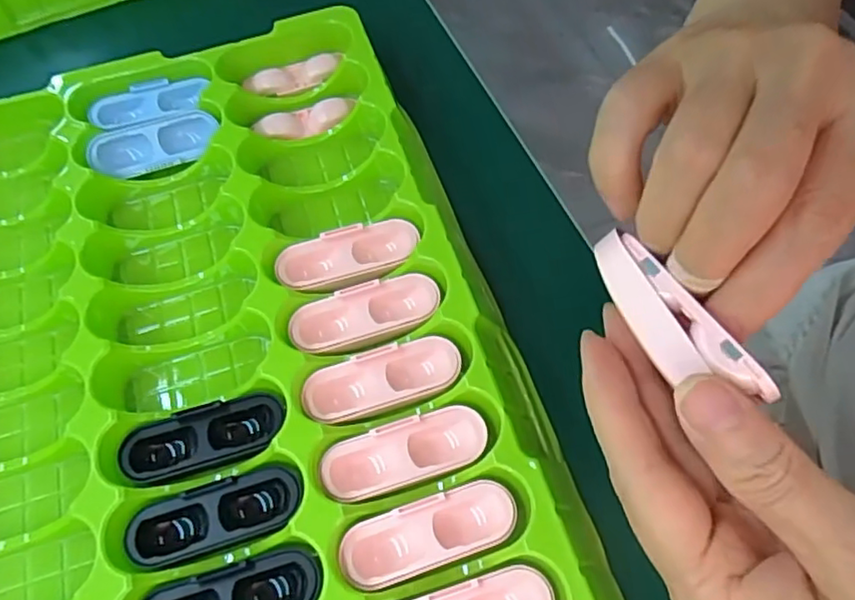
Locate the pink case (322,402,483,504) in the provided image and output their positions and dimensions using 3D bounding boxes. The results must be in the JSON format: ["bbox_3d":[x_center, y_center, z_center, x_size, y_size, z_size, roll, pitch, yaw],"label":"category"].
[{"bbox_3d":[-0.009,0.060,0.244,0.064,0.009,0.024,-17,63,-7],"label":"pink case"}]

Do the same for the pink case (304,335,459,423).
[{"bbox_3d":[-0.019,0.033,0.259,0.064,0.012,0.023,-17,63,-7],"label":"pink case"}]

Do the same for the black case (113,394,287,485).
[{"bbox_3d":[-0.089,0.057,0.251,0.064,0.011,0.027,-15,62,-6],"label":"black case"}]

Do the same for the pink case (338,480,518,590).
[{"bbox_3d":[0.000,0.085,0.228,0.064,0.009,0.023,-17,63,-7],"label":"pink case"}]

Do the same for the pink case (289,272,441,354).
[{"bbox_3d":[-0.027,0.006,0.271,0.063,0.009,0.027,-12,62,-4],"label":"pink case"}]

